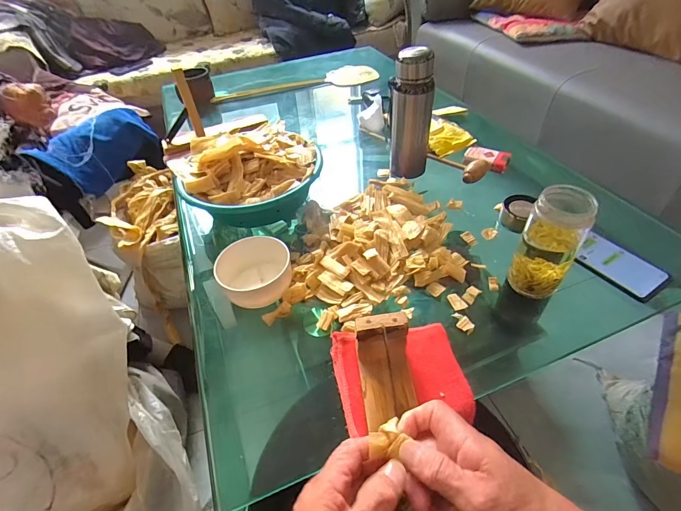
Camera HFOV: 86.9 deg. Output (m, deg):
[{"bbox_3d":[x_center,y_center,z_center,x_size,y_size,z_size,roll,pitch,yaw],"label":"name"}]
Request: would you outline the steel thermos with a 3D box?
[{"bbox_3d":[0.133,-0.259,0.680,0.065,0.227,0.065,-23,49,-16],"label":"steel thermos"}]

